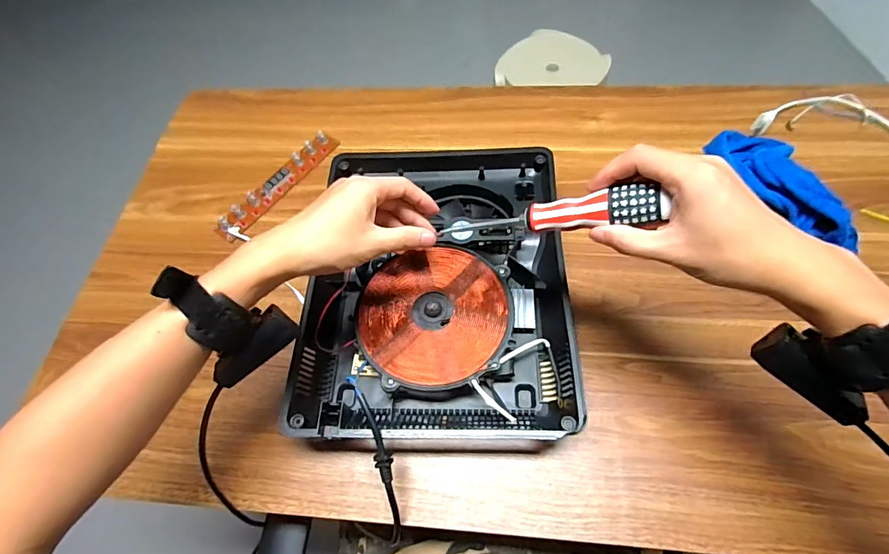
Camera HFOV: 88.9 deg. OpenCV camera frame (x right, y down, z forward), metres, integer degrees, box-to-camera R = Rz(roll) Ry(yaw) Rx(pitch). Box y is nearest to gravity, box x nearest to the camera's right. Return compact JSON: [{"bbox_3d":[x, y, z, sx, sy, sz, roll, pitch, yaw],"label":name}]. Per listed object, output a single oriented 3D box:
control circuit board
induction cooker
[{"bbox_3d":[-0.226,-0.127,0.623,0.035,0.025,0.205,32,68,20],"label":"control circuit board"},{"bbox_3d":[-0.009,0.003,0.503,0.272,0.055,0.344,-3,61,3],"label":"induction cooker"}]

